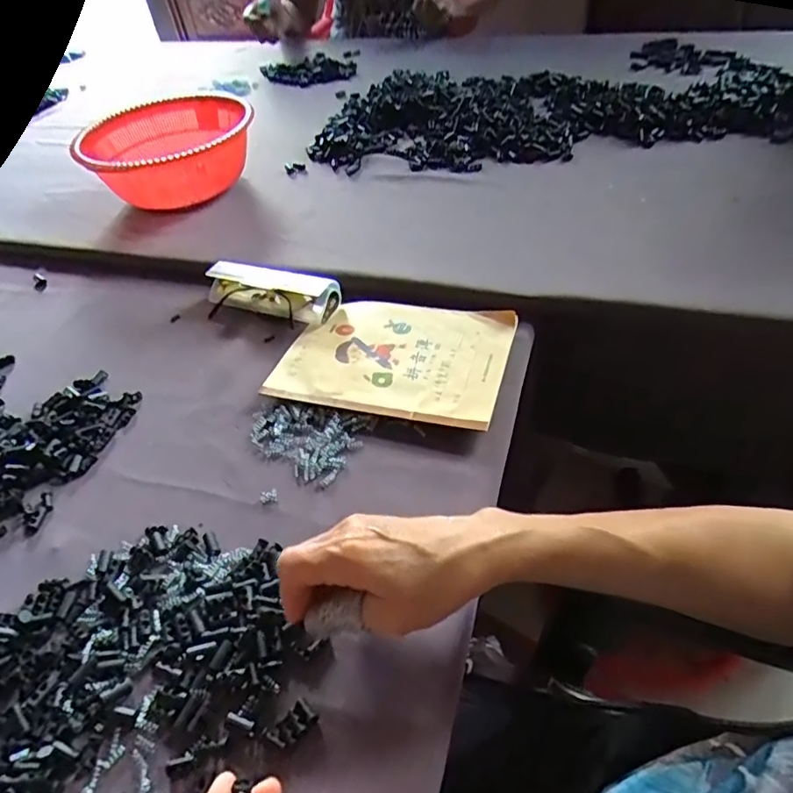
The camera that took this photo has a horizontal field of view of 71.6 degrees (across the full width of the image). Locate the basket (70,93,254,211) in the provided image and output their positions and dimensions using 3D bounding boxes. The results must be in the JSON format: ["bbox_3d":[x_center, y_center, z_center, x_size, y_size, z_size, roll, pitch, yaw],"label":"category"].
[{"bbox_3d":[-0.320,-0.332,0.774,0.181,0.098,0.226,20,52,24],"label":"basket"}]

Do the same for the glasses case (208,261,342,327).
[{"bbox_3d":[-0.136,-0.112,0.586,0.156,0.038,0.044,14,50,20],"label":"glasses case"}]

